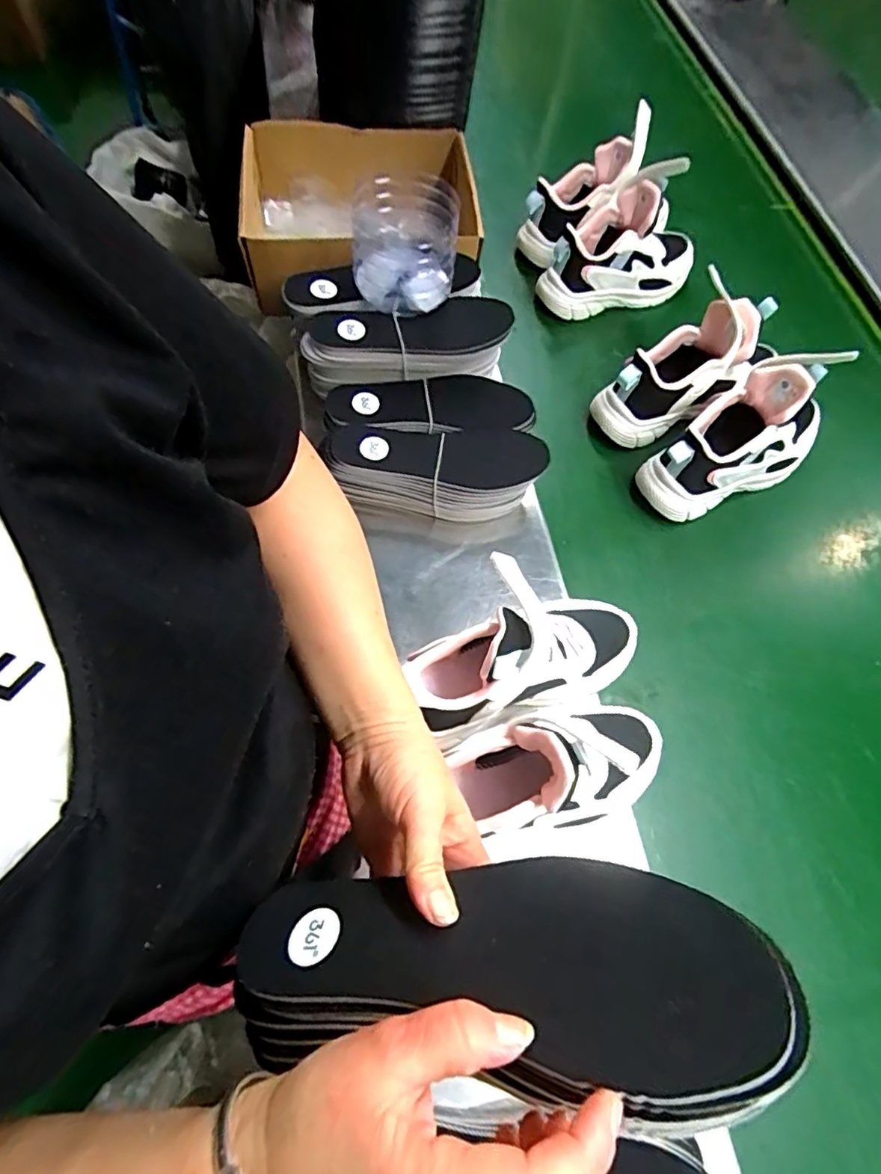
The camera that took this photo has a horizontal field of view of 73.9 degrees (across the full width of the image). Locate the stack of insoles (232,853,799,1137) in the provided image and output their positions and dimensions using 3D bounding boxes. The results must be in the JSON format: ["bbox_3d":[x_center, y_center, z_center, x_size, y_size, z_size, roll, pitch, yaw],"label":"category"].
[{"bbox_3d":[0.015,0.170,0.263,0.245,0.040,0.083,-10,32,24],"label":"stack of insoles"}]

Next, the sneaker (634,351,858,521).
[{"bbox_3d":[0.319,-0.158,0.614,0.201,0.144,0.092,-30,70,-16],"label":"sneaker"}]

